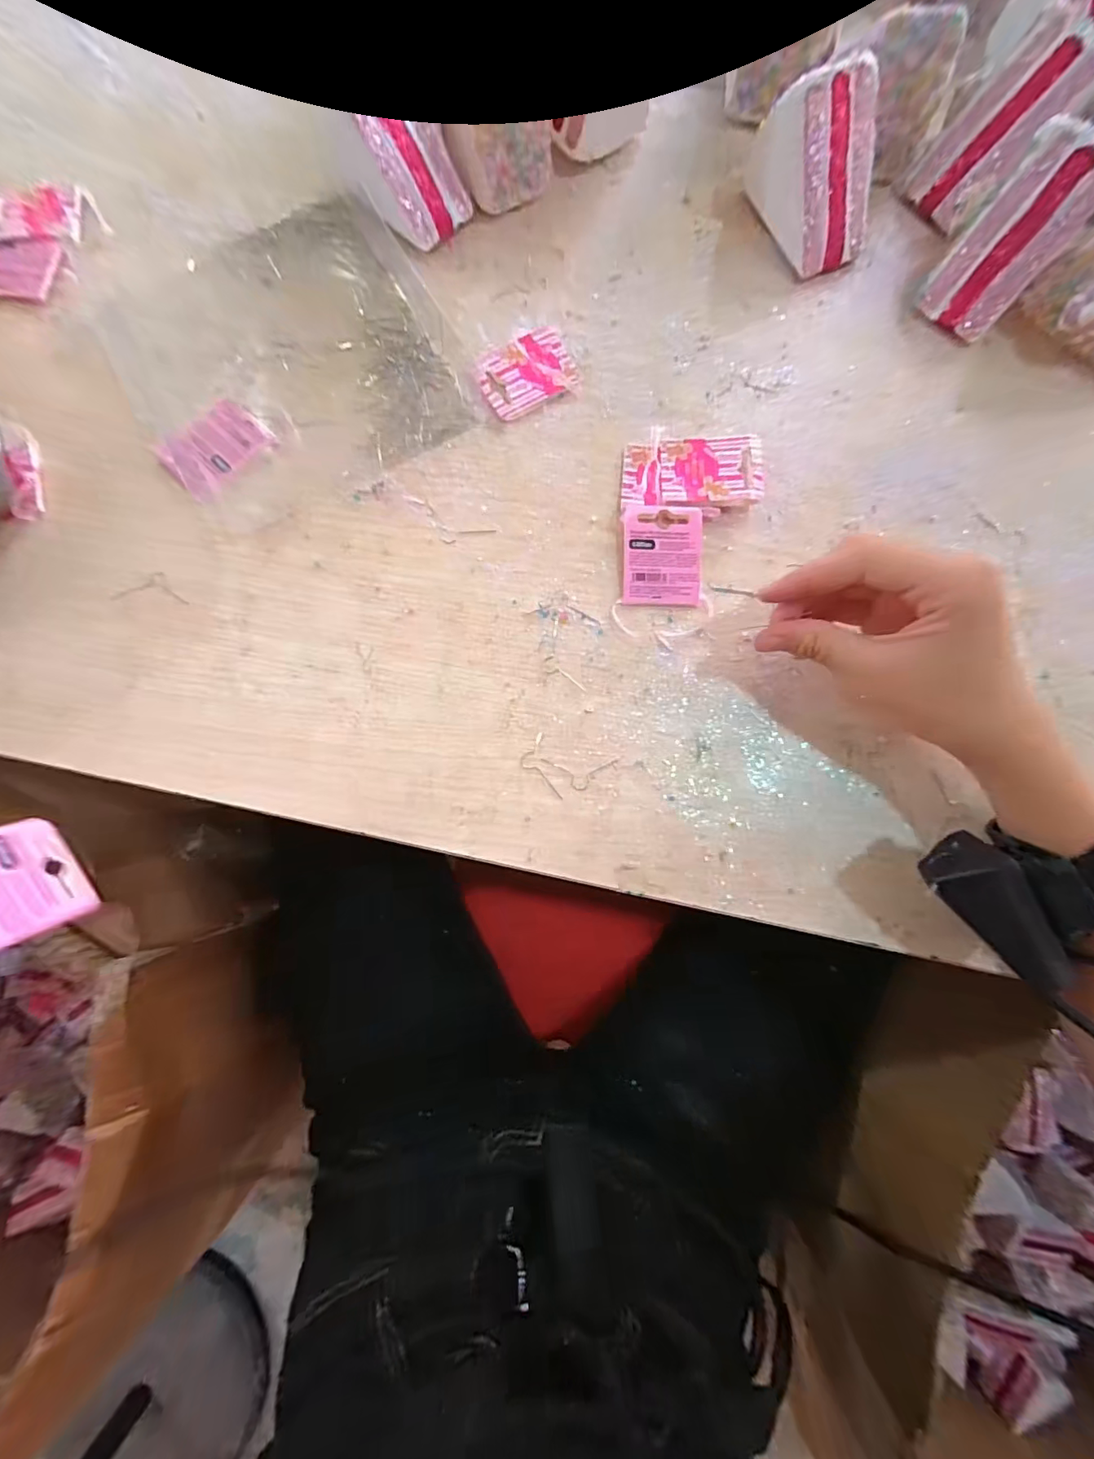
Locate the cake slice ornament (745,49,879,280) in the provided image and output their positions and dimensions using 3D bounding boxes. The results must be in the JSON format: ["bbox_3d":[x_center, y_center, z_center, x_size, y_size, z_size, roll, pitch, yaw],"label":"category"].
[{"bbox_3d":[0.169,-0.337,0.304,0.056,0.063,0.074,-29,82,-6],"label":"cake slice ornament"}]

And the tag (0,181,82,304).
[{"bbox_3d":[-0.337,-0.318,0.326,0.055,0.005,0.088,5,80,-1],"label":"tag"}]

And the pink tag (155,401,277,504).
[{"bbox_3d":[-0.199,-0.170,0.301,0.046,0.004,0.059,44,82,6],"label":"pink tag"}]

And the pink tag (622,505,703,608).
[{"bbox_3d":[0.067,-0.102,0.293,0.046,0.004,0.059,2,88,0],"label":"pink tag"}]

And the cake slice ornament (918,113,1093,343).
[{"bbox_3d":[0.270,-0.285,0.292,0.049,0.068,0.064,41,82,5],"label":"cake slice ornament"}]

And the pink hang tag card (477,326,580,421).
[{"bbox_3d":[-0.012,-0.223,0.313,0.059,0.005,0.046,-26,82,-5],"label":"pink hang tag card"}]

